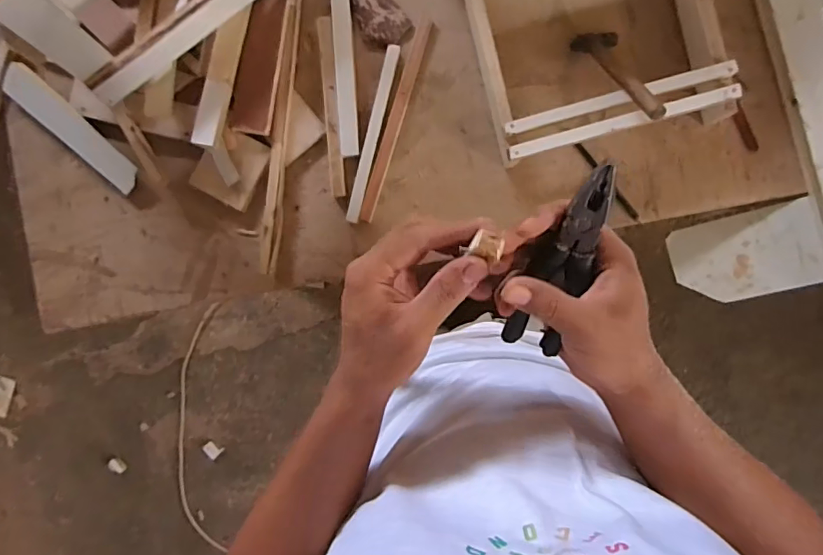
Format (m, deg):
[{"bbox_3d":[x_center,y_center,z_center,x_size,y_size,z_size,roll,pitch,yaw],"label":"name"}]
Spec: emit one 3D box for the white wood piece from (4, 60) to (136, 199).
[{"bbox_3d":[-0.492,-0.216,0.707,0.241,0.014,0.056,39,106,2],"label":"white wood piece"}]

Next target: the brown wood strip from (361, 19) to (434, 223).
[{"bbox_3d":[-0.025,-0.220,0.694,0.021,0.015,0.288,18,91,3],"label":"brown wood strip"}]

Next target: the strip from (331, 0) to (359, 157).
[{"bbox_3d":[-0.093,-0.293,0.688,0.026,0.018,0.241,-4,93,5],"label":"strip"}]

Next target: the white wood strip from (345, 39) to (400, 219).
[{"bbox_3d":[-0.055,-0.201,0.693,0.019,0.018,0.248,14,91,3],"label":"white wood strip"}]

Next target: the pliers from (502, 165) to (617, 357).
[{"bbox_3d":[0.101,-0.007,0.334,0.041,0.011,0.144,17,125,4],"label":"pliers"}]

